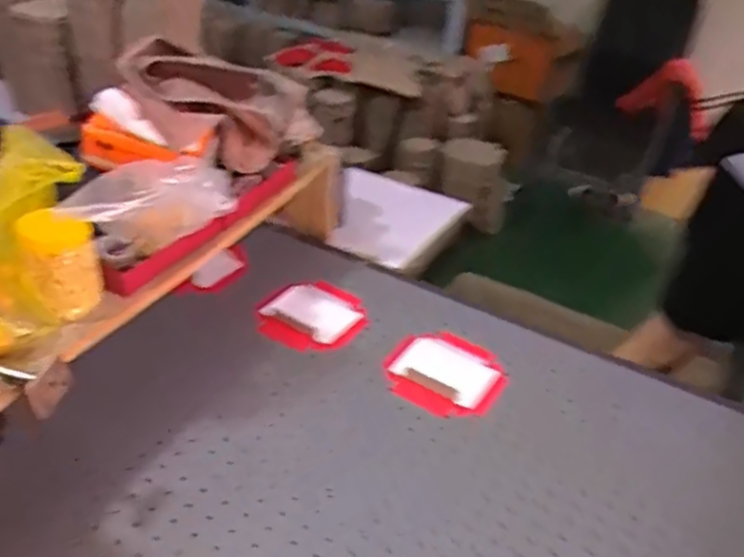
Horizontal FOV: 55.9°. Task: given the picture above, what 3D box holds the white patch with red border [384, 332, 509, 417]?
[{"bbox_3d":[0.106,0.132,0.999,0.164,0.013,0.146,26,39,29],"label":"white patch with red border"}]

